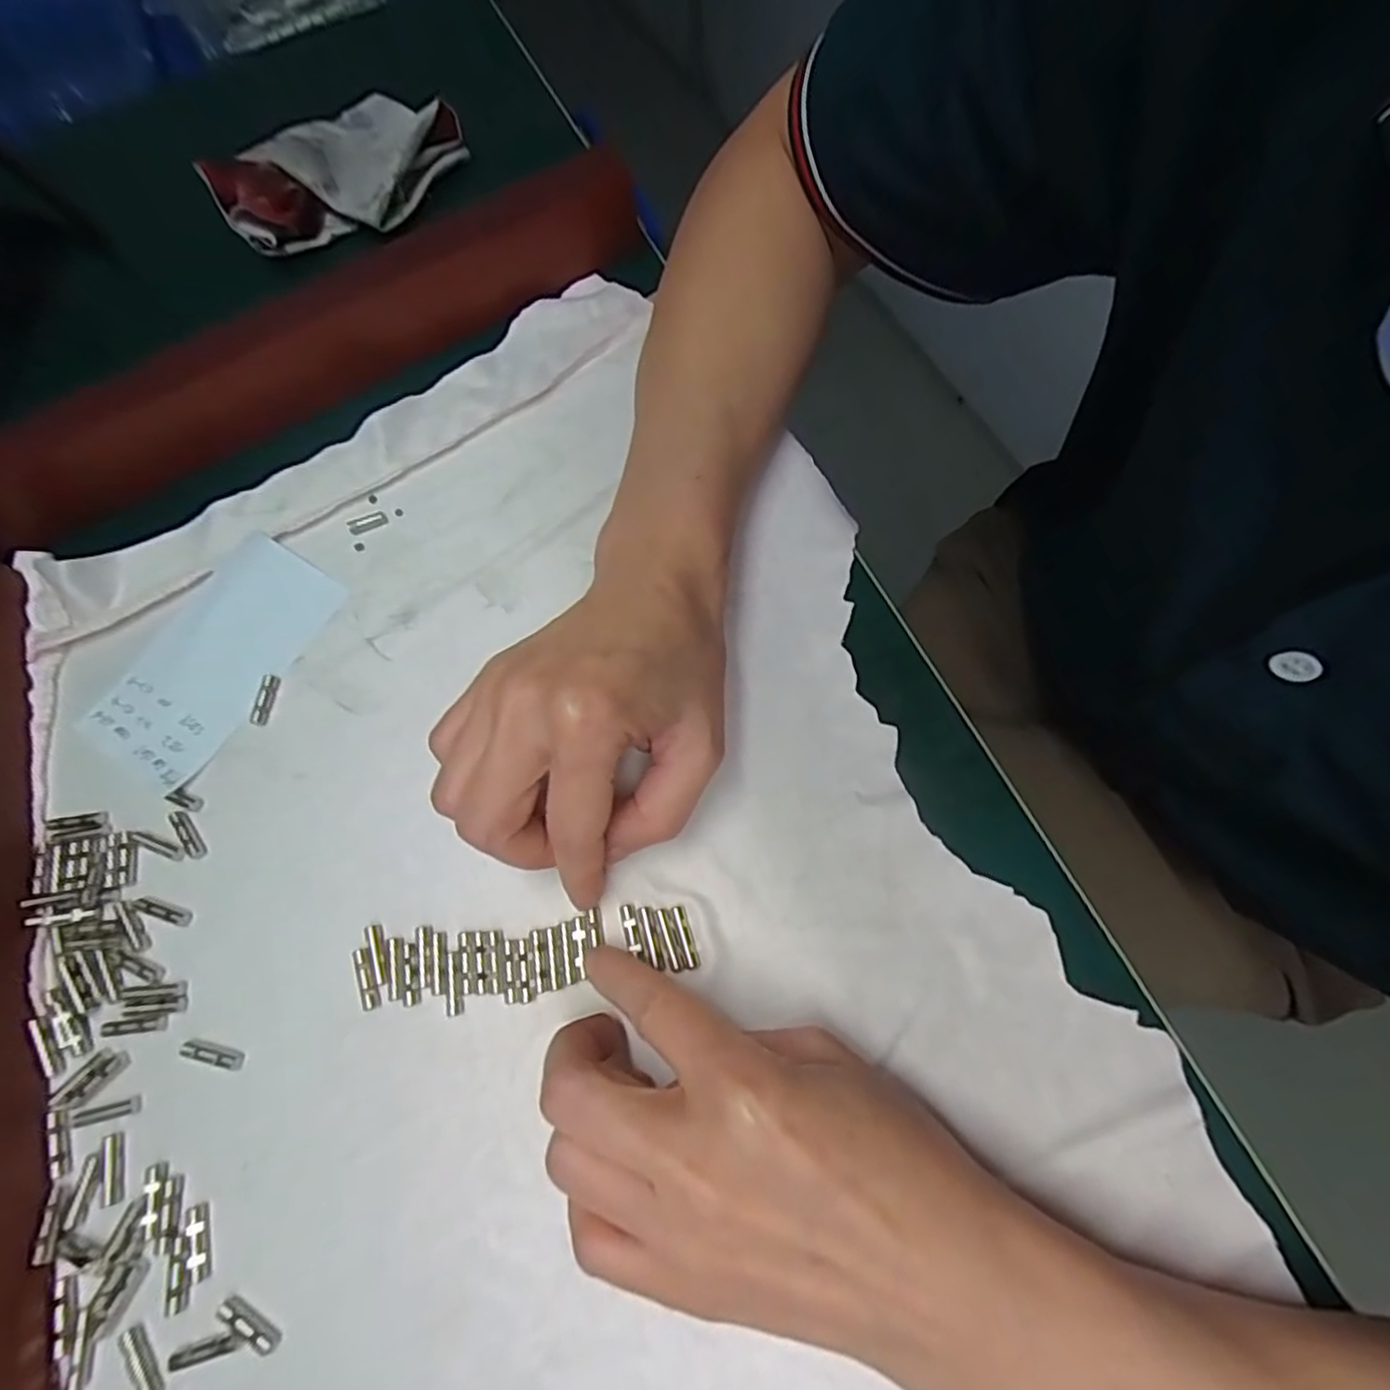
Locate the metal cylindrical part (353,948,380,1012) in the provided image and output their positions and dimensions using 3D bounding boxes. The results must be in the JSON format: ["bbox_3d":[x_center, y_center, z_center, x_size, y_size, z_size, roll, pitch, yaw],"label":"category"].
[{"bbox_3d":[-0.112,0.096,0.232,0.005,0.004,0.021,-21,70,-5],"label":"metal cylindrical part"}]

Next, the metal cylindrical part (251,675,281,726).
[{"bbox_3d":[-0.170,0.002,0.270,0.006,0.005,0.021,6,70,5],"label":"metal cylindrical part"}]

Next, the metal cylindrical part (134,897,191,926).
[{"bbox_3d":[-0.192,0.077,0.245,0.021,0.004,0.006,16,71,8],"label":"metal cylindrical part"}]

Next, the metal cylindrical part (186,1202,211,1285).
[{"bbox_3d":[-0.153,0.169,0.210,0.006,0.004,0.020,-19,69,-4],"label":"metal cylindrical part"}]

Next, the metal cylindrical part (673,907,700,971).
[{"bbox_3d":[-0.003,0.081,0.228,0.005,0.004,0.021,-15,69,-2],"label":"metal cylindrical part"}]

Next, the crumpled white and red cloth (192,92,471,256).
[{"bbox_3d":[-0.189,-0.283,0.358,0.123,0.030,0.099,-33,70,-9],"label":"crumpled white and red cloth"}]

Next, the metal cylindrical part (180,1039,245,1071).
[{"bbox_3d":[-0.162,0.120,0.228,0.022,0.004,0.006,12,71,7],"label":"metal cylindrical part"}]

